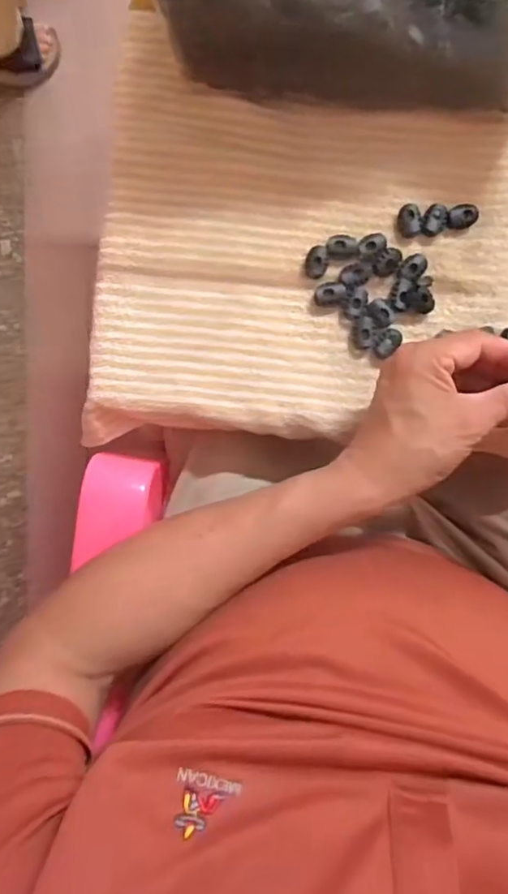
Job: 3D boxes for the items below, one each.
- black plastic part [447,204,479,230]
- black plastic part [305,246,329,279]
[{"bbox_3d":[0.153,-0.169,0.424,0.023,0.008,0.016,-11,88,-4],"label":"black plastic part"},{"bbox_3d":[0.046,-0.135,0.420,0.016,0.007,0.023,16,87,-3],"label":"black plastic part"}]

